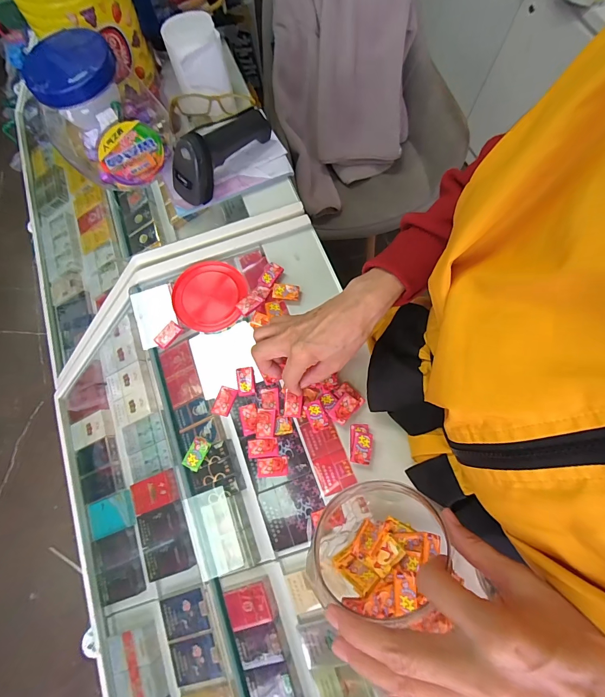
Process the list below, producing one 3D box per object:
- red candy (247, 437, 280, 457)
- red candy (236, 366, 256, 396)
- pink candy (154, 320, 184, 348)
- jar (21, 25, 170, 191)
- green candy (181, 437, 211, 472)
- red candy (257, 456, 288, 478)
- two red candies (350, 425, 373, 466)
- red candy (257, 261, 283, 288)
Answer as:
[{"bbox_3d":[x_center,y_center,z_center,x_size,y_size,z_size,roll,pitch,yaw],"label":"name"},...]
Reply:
[{"bbox_3d":[-0.047,0.119,0.406,0.036,0.008,0.022,-4,72,0],"label":"red candy"},{"bbox_3d":[-0.072,0.041,0.428,0.022,0.007,0.036,-9,72,-2],"label":"red candy"},{"bbox_3d":[-0.177,-0.018,0.445,0.019,0.008,0.036,39,77,12],"label":"pink candy"},{"bbox_3d":[-0.268,-0.324,0.453,0.145,0.134,0.153,0,72,1],"label":"jar"},{"bbox_3d":[-0.126,0.124,0.400,0.026,0.005,0.036,16,71,26],"label":"green candy"},{"bbox_3d":[-0.035,0.140,0.399,0.035,0.004,0.022,-4,72,0],"label":"red candy"},{"bbox_3d":[0.069,0.112,0.397,0.026,0.009,0.044,6,72,3],"label":"two red candies"},{"bbox_3d":[-0.046,-0.102,0.470,0.025,0.006,0.036,29,75,10],"label":"red candy"}]

